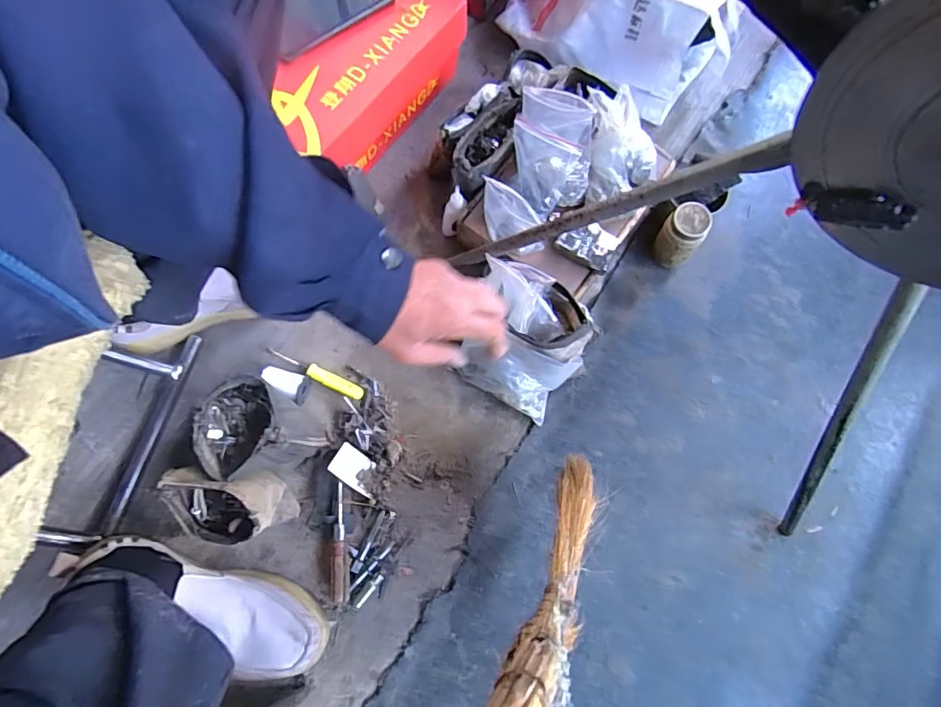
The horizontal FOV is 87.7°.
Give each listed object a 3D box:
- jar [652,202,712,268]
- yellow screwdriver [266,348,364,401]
[{"bbox_3d":[0.269,-0.150,0.636,0.050,0.094,0.049,1,76,-3],"label":"jar"},{"bbox_3d":[-0.194,0.023,0.609,0.129,0.020,0.017,25,77,7],"label":"yellow screwdriver"}]

